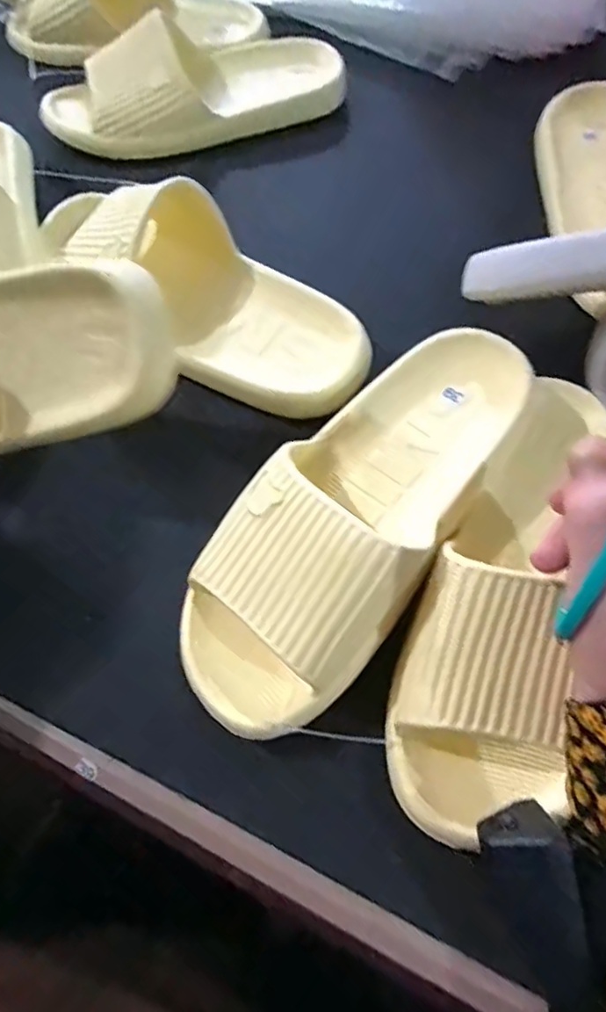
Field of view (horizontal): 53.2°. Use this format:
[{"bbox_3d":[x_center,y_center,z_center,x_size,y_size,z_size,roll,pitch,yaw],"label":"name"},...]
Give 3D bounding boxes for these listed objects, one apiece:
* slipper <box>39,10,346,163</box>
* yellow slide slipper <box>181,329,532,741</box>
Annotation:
[{"bbox_3d":[-0.089,-0.348,0.497,0.239,0.069,0.080,-14,63,-4],"label":"slipper"},{"bbox_3d":[0.027,-0.003,0.306,0.094,0.062,0.234,34,70,19],"label":"yellow slide slipper"}]

